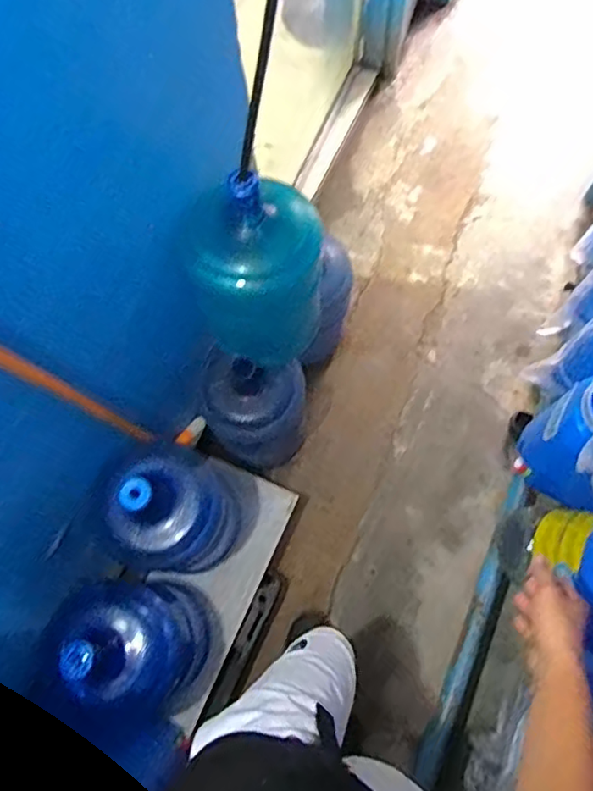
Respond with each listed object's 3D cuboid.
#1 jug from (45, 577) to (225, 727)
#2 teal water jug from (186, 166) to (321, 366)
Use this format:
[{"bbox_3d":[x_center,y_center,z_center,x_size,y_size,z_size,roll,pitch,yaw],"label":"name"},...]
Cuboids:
[{"bbox_3d":[-0.310,0.494,1.155,0.254,0.460,0.241,3,72,3],"label":"jug"},{"bbox_3d":[-0.078,-0.252,1.124,0.247,0.409,0.259,-7,72,0],"label":"teal water jug"}]

